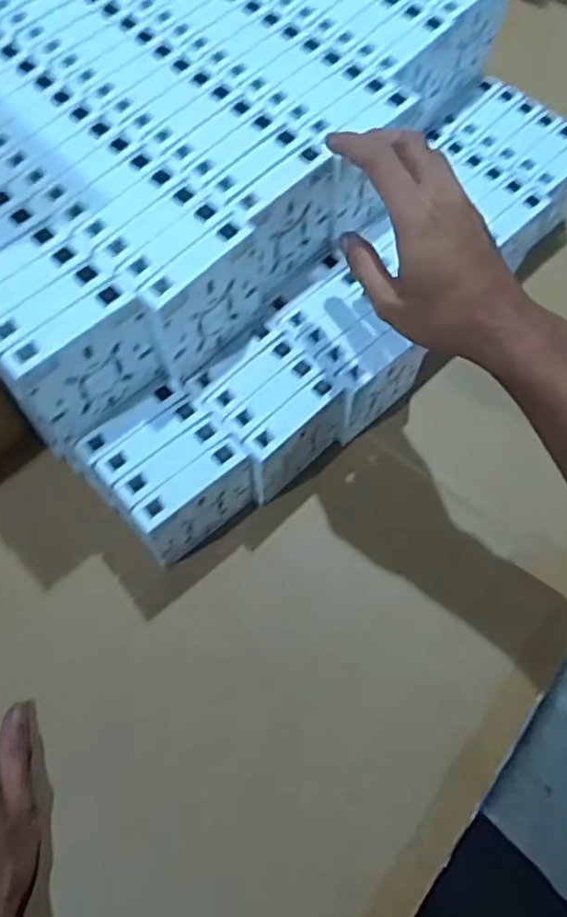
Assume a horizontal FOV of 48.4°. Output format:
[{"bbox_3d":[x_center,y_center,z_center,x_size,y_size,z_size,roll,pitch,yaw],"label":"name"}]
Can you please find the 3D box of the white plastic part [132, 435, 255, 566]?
[{"bbox_3d":[-0.062,0.035,0.459,0.086,0.089,0.024,-38,72,-17],"label":"white plastic part"}]

